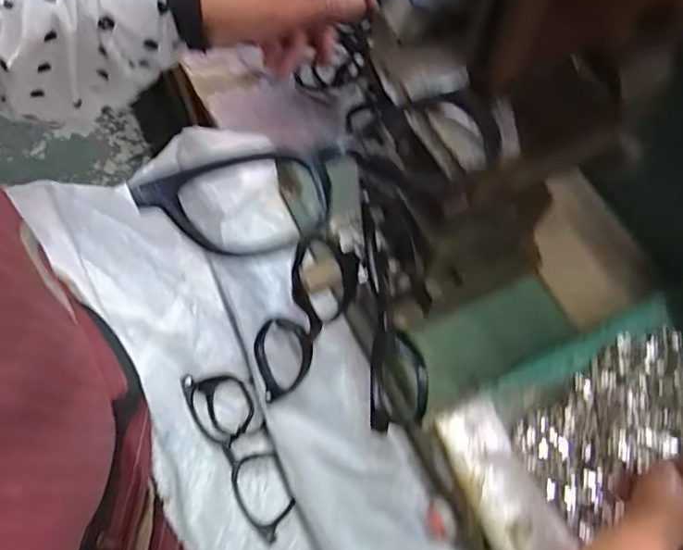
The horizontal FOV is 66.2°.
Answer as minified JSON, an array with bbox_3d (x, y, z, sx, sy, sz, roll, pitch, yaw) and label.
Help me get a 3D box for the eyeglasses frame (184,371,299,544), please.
[{"bbox_3d":[-0.078,0.138,0.415,0.048,0.032,0.135,-28,66,-16],"label":"eyeglasses frame"}]

